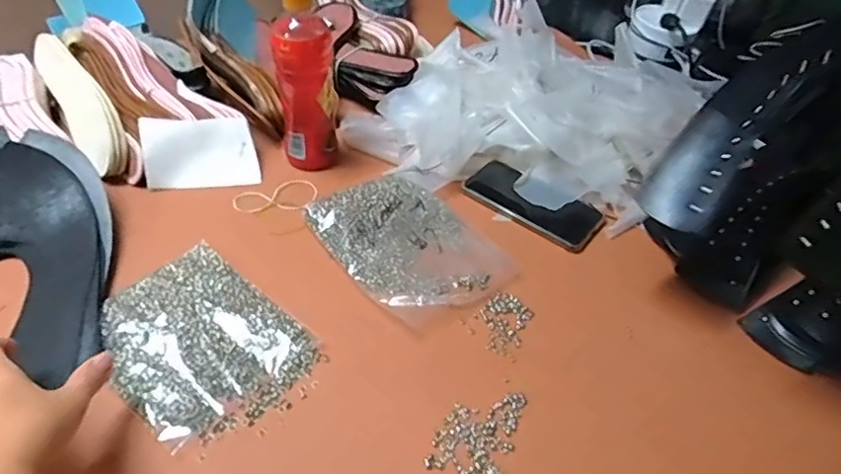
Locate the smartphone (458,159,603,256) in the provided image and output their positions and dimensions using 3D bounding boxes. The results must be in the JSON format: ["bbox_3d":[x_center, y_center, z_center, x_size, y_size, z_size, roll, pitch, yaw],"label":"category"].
[{"bbox_3d":[0.125,-0.042,0.631,0.164,0.015,0.079,30,50,24],"label":"smartphone"}]

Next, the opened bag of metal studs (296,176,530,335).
[{"bbox_3d":[-0.013,-0.002,0.563,0.142,0.026,0.193,-31,56,-31],"label":"opened bag of metal studs"}]

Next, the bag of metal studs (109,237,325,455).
[{"bbox_3d":[-0.191,0.089,0.475,0.177,0.020,0.140,32,51,24],"label":"bag of metal studs"}]

